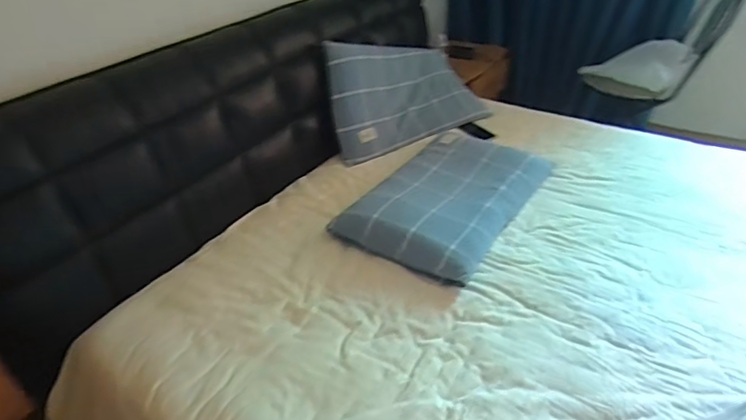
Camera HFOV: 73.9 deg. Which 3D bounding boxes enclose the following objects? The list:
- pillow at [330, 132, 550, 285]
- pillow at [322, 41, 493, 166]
[{"bbox_3d":[0.242,-0.070,1.501,0.417,0.085,0.676,18,41,30],"label":"pillow"},{"bbox_3d":[0.129,-0.437,1.845,0.627,0.392,0.094,-18,10,-29],"label":"pillow"}]

